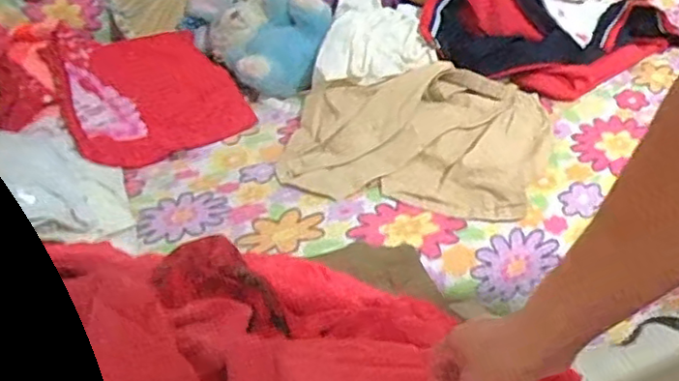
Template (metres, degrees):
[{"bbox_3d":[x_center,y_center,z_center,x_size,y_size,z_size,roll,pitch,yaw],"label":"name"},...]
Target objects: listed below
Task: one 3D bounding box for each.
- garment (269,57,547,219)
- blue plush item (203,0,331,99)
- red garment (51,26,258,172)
[{"bbox_3d":[0.116,-0.101,0.936,0.367,0.064,0.315,9,41,14],"label":"garment"},{"bbox_3d":[-0.128,-0.268,1.089,0.222,0.108,0.211,-5,39,-2],"label":"blue plush item"},{"bbox_3d":[-0.320,-0.172,1.039,0.272,0.085,0.312,-21,43,-21],"label":"red garment"}]

